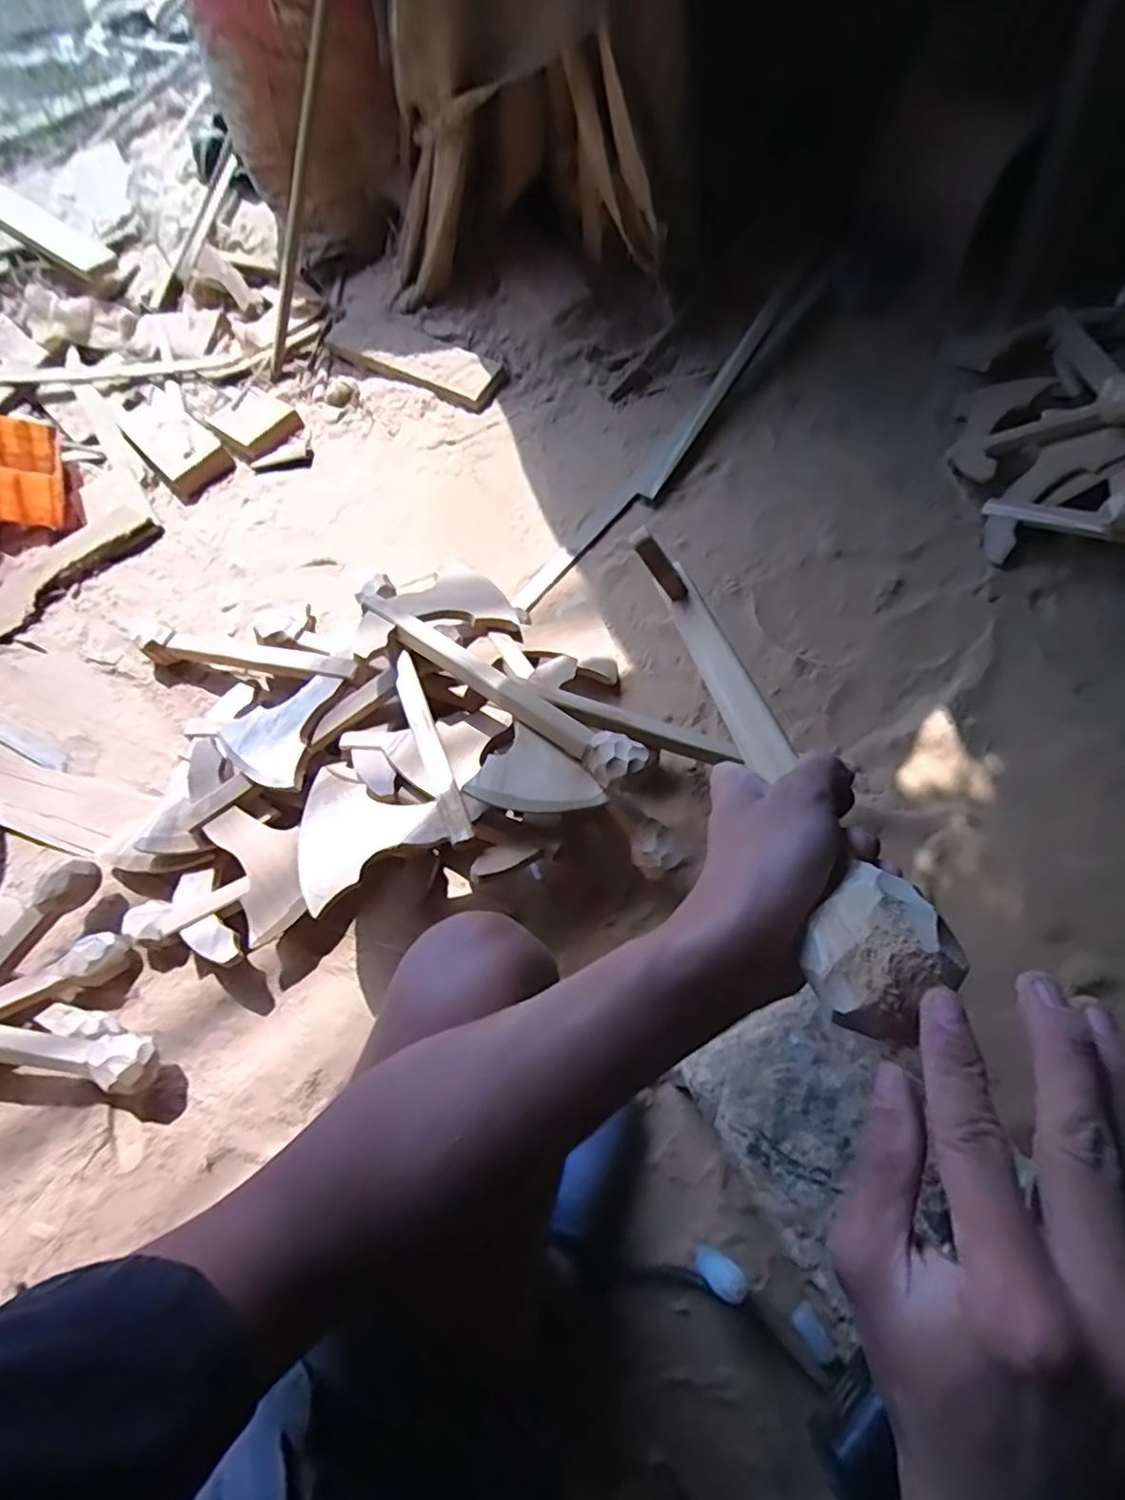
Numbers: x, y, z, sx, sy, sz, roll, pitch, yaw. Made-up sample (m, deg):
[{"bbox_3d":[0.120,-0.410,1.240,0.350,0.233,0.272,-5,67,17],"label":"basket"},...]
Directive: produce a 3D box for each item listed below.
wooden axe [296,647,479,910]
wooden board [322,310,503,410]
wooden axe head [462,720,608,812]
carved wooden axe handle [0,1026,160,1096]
[{"bbox_3d":[-0.217,0.023,0.711,0.179,0.027,0.248,-23,64,-4],"label":"wooden axe"},{"bbox_3d":[-0.257,-0.679,1.113,0.352,0.033,0.106,32,72,13],"label":"wooden board"},{"bbox_3d":[-0.025,0.023,0.708,0.139,0.022,0.101,12,51,-9],"label":"wooden axe head"},{"bbox_3d":[-0.603,0.293,0.668,0.363,0.054,0.059,13,68,-7],"label":"carved wooden axe handle"}]

